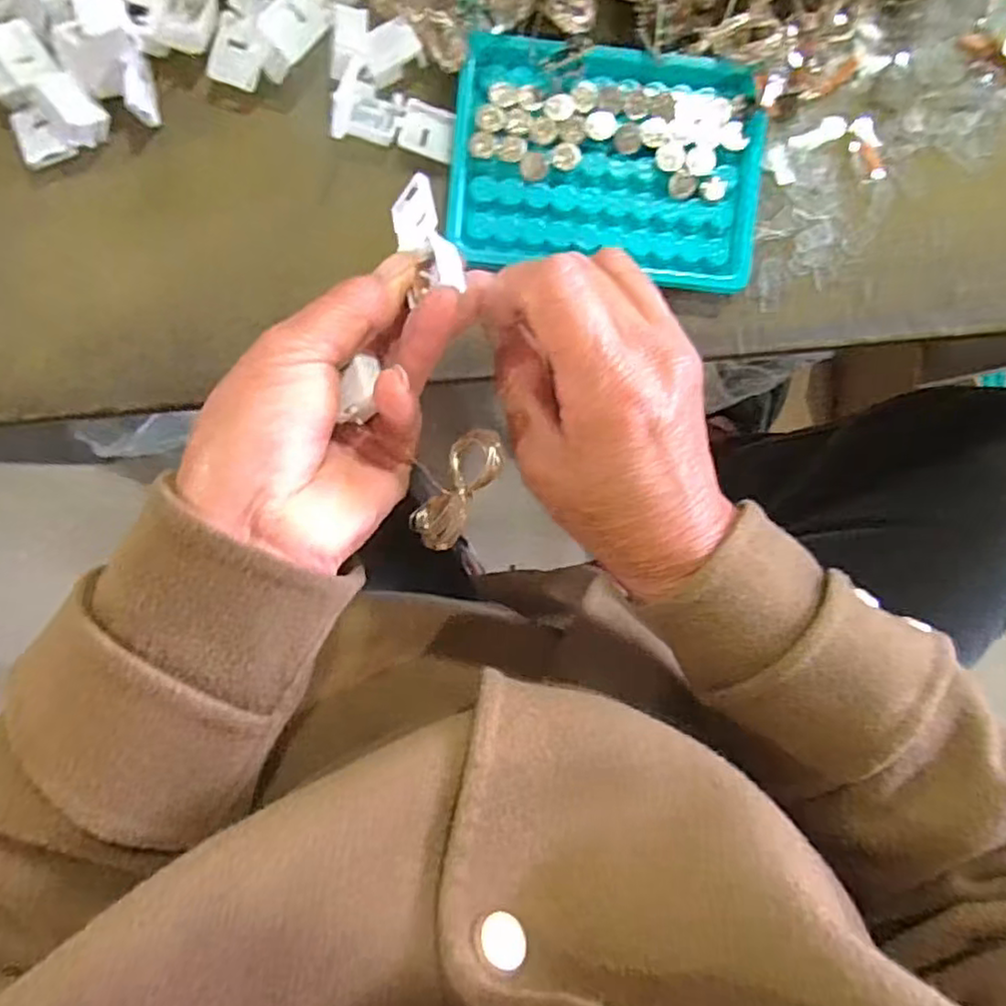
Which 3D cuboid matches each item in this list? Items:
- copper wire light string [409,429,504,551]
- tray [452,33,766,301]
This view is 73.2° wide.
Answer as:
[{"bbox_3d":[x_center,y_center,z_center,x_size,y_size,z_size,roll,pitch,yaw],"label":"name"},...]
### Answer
[{"bbox_3d":[-0.018,-0.007,0.262,0.027,0.010,0.050,41,108,21],"label":"copper wire light string"},{"bbox_3d":[0.044,-0.143,0.288,0.127,0.015,0.090,5,94,-2],"label":"tray"}]

